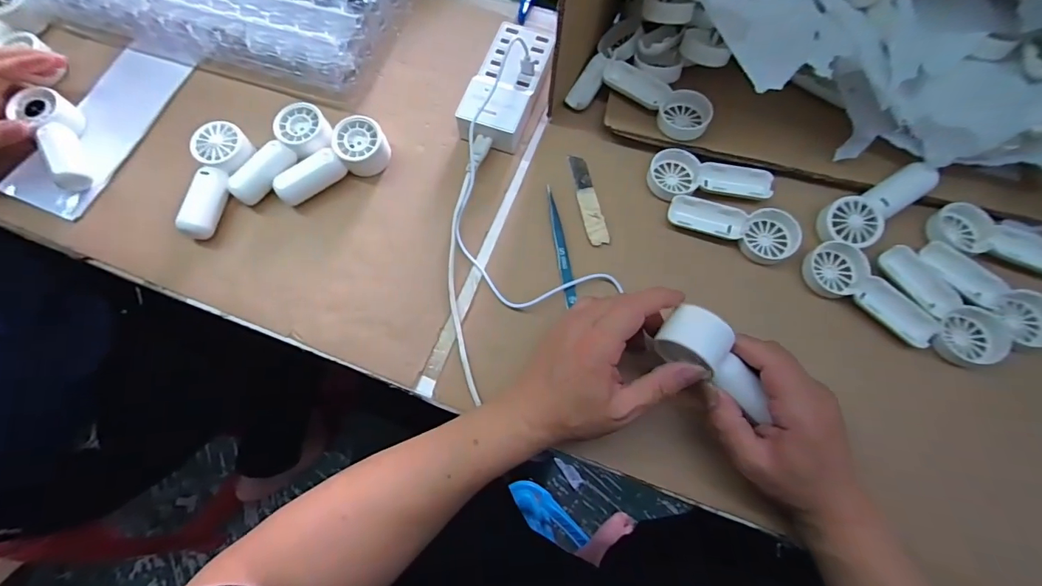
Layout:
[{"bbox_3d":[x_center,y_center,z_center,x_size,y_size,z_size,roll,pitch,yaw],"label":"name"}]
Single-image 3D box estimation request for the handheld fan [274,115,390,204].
[{"bbox_3d":[-0.180,-0.126,0.439,0.108,0.033,0.049,-23,71,-9],"label":"handheld fan"}]

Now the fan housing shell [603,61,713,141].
[{"bbox_3d":[0.128,-0.189,0.444,0.116,0.018,0.048,39,73,13],"label":"fan housing shell"}]

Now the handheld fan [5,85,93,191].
[{"bbox_3d":[-0.439,-0.145,0.442,0.039,0.031,0.100,-34,73,-13],"label":"handheld fan"}]

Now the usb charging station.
[{"bbox_3d":[-0.013,-0.209,0.462,0.064,0.041,0.150,17,72,6],"label":"usb charging station"}]

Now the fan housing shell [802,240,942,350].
[{"bbox_3d":[0.302,-0.002,0.398,0.114,0.020,0.043,38,73,13],"label":"fan housing shell"}]

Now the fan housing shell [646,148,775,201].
[{"bbox_3d":[0.177,-0.111,0.433,0.109,0.022,0.050,2,69,0],"label":"fan housing shell"}]

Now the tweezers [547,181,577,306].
[{"bbox_3d":[0.037,-0.043,0.425,0.011,0.014,0.117,-8,69,-3],"label":"tweezers"}]

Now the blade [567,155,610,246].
[{"bbox_3d":[0.063,-0.091,0.442,0.020,0.004,0.099,-14,69,0],"label":"blade"}]

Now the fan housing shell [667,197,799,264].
[{"bbox_3d":[0.190,-0.057,0.416,0.109,0.026,0.047,13,69,4],"label":"fan housing shell"}]

